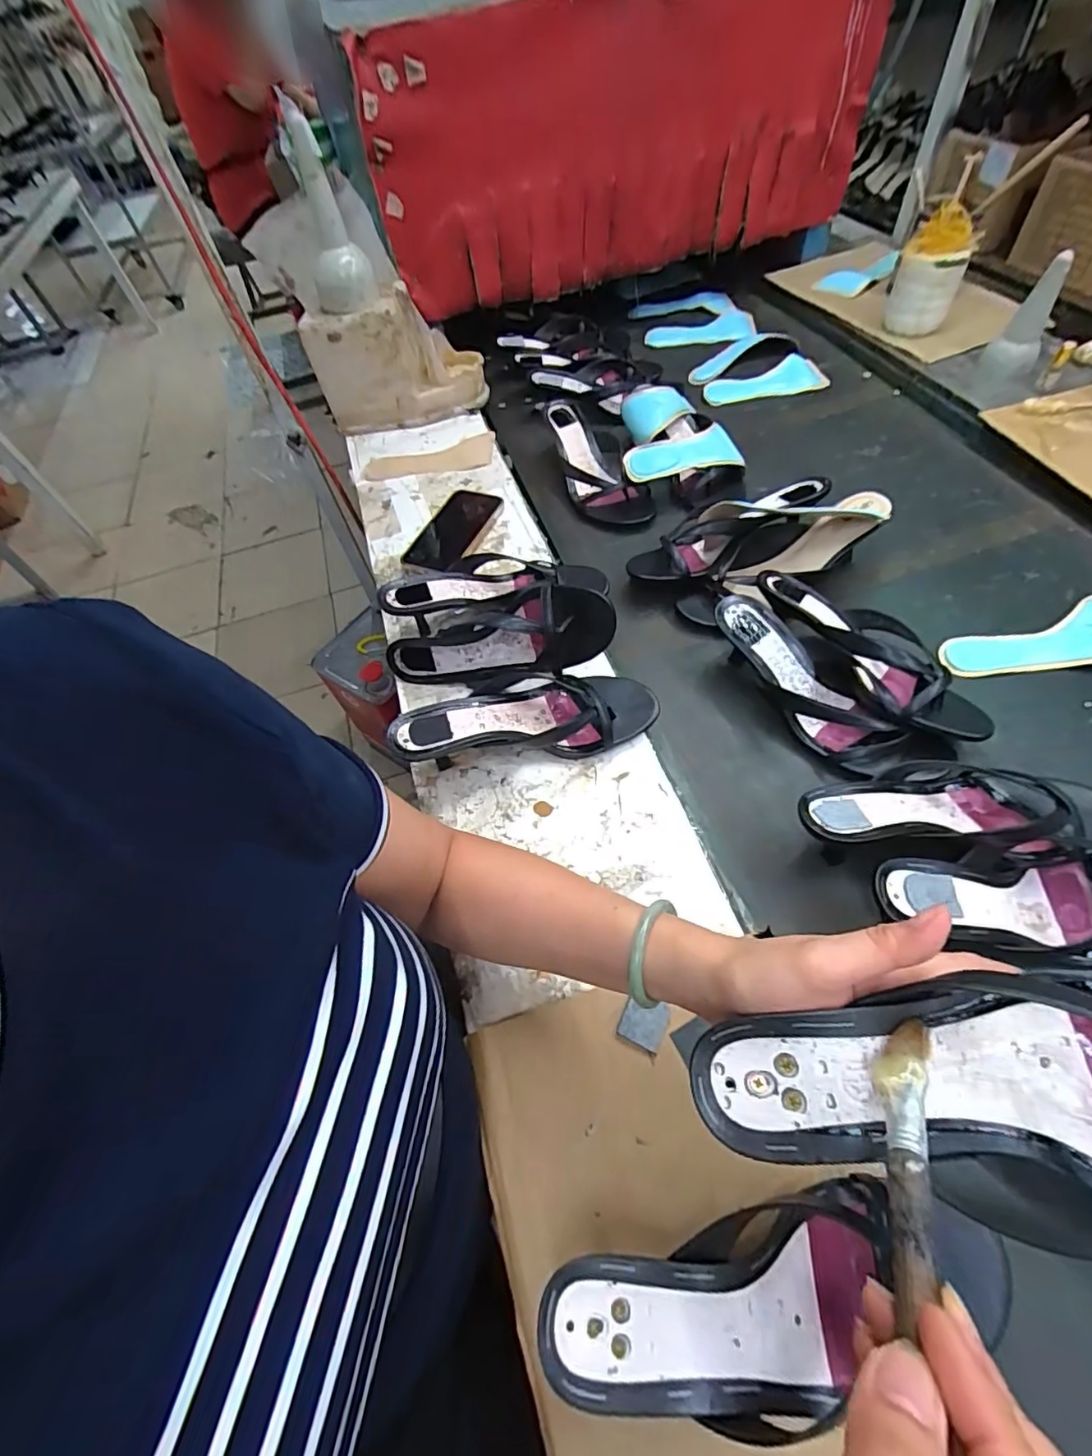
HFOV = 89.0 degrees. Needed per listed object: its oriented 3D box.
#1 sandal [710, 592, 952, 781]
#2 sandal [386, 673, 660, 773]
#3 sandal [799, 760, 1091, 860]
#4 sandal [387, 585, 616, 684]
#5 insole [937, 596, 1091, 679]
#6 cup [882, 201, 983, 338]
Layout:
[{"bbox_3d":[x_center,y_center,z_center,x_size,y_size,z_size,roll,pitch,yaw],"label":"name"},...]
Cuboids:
[{"bbox_3d":[0.258,-0.031,0.545,0.074,0.069,0.241,-34,60,-17],"label":"sandal"},{"bbox_3d":[-0.019,-0.015,0.546,0.249,0.063,0.102,-9,56,-1],"label":"sandal"},{"bbox_3d":[0.337,0.065,0.460,0.259,0.067,0.087,-3,56,3],"label":"sandal"},{"bbox_3d":[-0.046,-0.092,0.576,0.243,0.090,0.053,-10,50,24],"label":"sandal"},{"bbox_3d":[0.507,-0.095,0.582,0.179,0.012,0.085,-6,59,11],"label":"insole"},{"bbox_3d":[0.622,-0.736,0.902,0.098,0.146,0.106,18,61,19],"label":"cup"}]

